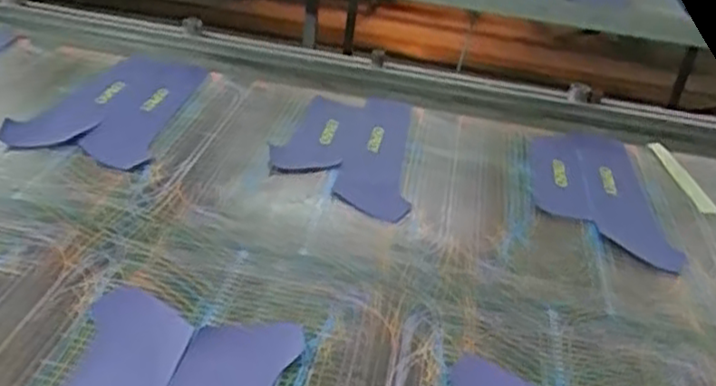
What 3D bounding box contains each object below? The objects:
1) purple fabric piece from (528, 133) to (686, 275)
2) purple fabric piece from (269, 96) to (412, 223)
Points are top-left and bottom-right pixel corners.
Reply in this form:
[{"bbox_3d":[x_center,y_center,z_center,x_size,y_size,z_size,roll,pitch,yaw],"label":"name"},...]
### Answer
[{"bbox_3d":[0.353,-0.005,1.087,0.176,0.010,0.329,6,34,-2],"label":"purple fabric piece"},{"bbox_3d":[-0.020,-0.075,1.122,0.198,0.021,0.328,7,34,0],"label":"purple fabric piece"}]

